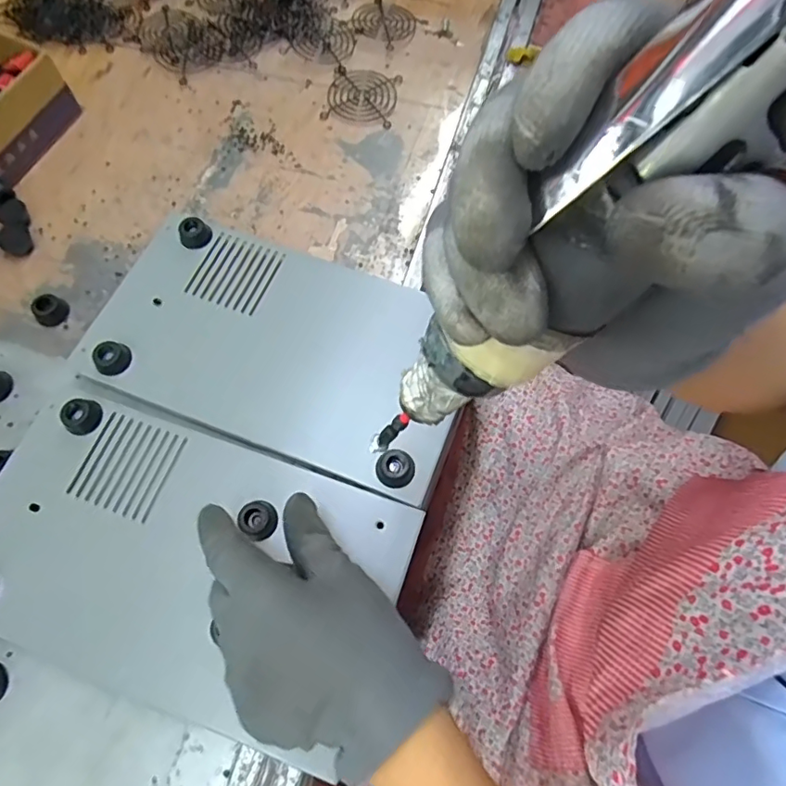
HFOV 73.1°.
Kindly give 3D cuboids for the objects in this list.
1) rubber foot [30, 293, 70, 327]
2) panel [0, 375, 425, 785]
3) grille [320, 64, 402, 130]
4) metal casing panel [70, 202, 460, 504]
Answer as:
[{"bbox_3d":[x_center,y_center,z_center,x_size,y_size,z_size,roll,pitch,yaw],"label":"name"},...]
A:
[{"bbox_3d":[-0.266,-0.065,0.409,0.022,0.013,0.024,0,69,-1],"label":"rubber foot"},{"bbox_3d":[-0.132,0.099,0.329,0.264,0.017,0.159,20,70,6],"label":"panel"},{"bbox_3d":[-0.029,-0.283,0.504,0.065,0.004,0.065,12,69,4],"label":"grille"},{"bbox_3d":[-0.080,-0.037,0.388,0.266,0.033,0.152,20,70,7],"label":"metal casing panel"}]

